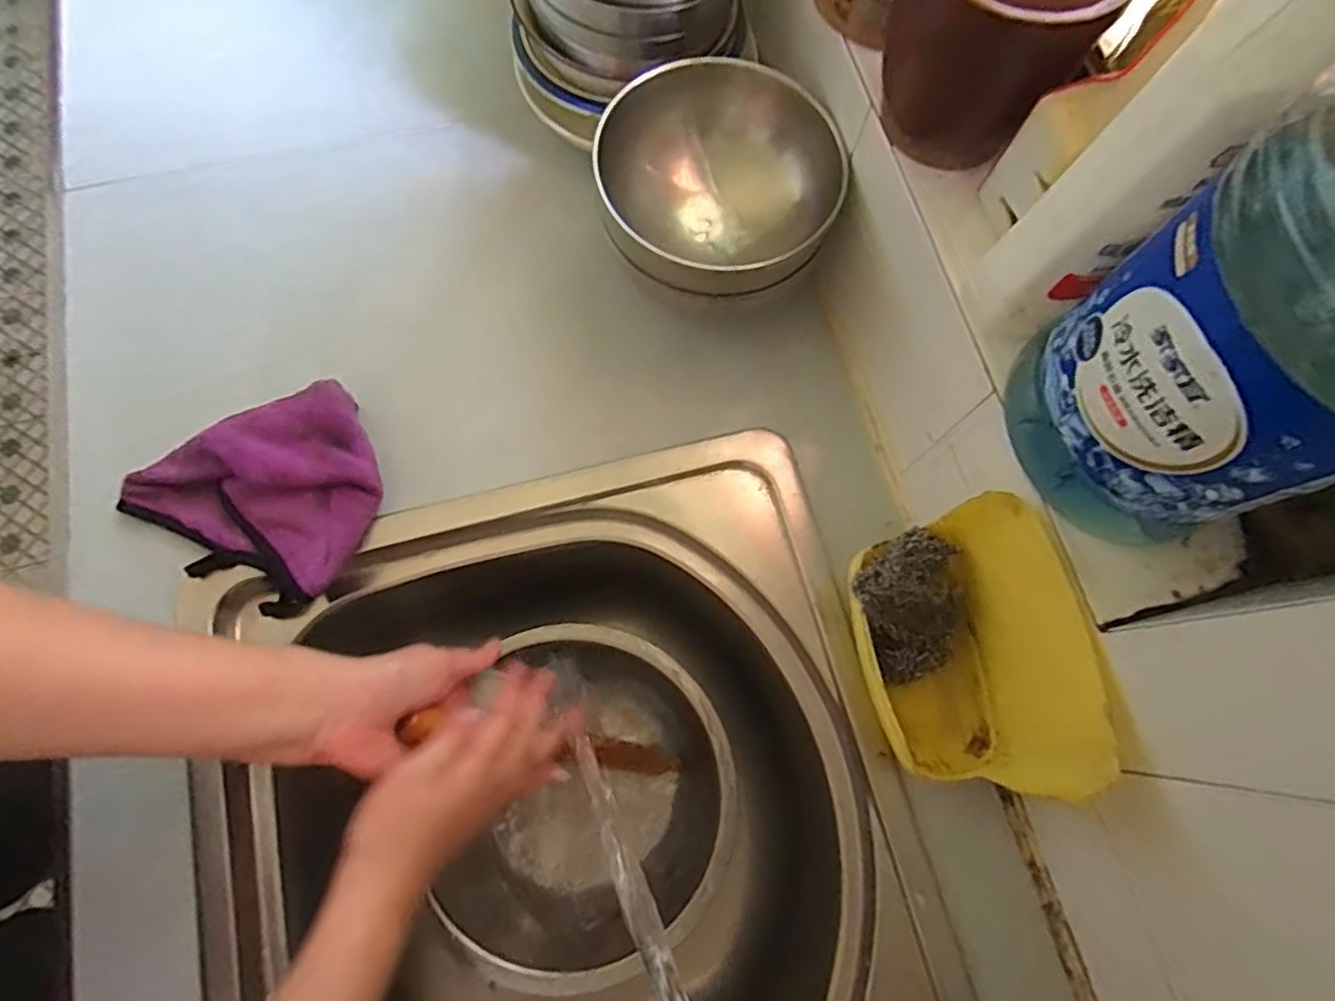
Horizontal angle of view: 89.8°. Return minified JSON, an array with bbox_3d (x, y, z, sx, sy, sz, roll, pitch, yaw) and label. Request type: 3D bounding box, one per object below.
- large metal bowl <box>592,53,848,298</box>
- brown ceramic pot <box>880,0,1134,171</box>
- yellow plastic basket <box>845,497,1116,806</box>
[{"bbox_3d":[0.034,-0.220,0.478,0.162,0.077,0.165,-11,75,-4],"label":"large metal bowl"},{"bbox_3d":[0.168,-0.249,0.350,0.104,0.116,0.100,28,75,6],"label":"brown ceramic pot"},{"bbox_3d":[0.167,0.089,0.393,0.084,0.147,0.142,-13,75,-5],"label":"yellow plastic basket"}]

